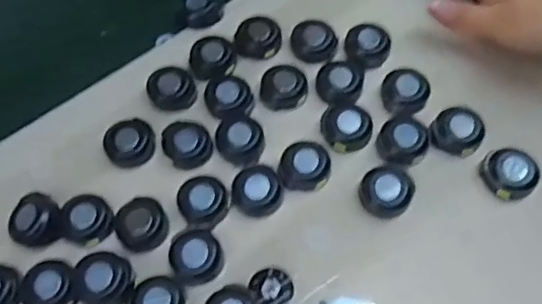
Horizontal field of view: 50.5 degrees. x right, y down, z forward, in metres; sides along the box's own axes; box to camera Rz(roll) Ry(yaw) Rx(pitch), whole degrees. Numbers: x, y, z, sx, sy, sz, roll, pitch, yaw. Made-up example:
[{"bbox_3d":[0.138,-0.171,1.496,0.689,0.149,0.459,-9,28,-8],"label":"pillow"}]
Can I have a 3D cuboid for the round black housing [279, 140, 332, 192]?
[{"bbox_3d":[0.020,0.008,0.336,0.028,0.010,0.028,-1,63,1],"label":"round black housing"}]

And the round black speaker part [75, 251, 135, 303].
[{"bbox_3d":[-0.087,0.066,0.302,0.027,0.019,0.031,-21,65,-9],"label":"round black speaker part"}]

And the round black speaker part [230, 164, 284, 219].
[{"bbox_3d":[-0.008,0.022,0.331,0.028,0.012,0.026,-1,63,1],"label":"round black speaker part"}]

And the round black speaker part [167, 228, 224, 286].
[{"bbox_3d":[-0.040,0.057,0.313,0.027,0.009,0.027,-1,63,1],"label":"round black speaker part"}]

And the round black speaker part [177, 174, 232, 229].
[{"bbox_3d":[-0.038,0.029,0.328,0.028,0.012,0.029,-1,63,1],"label":"round black speaker part"}]

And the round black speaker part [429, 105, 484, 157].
[{"bbox_3d":[0.112,-0.012,0.345,0.029,0.012,0.030,-1,63,1],"label":"round black speaker part"}]

